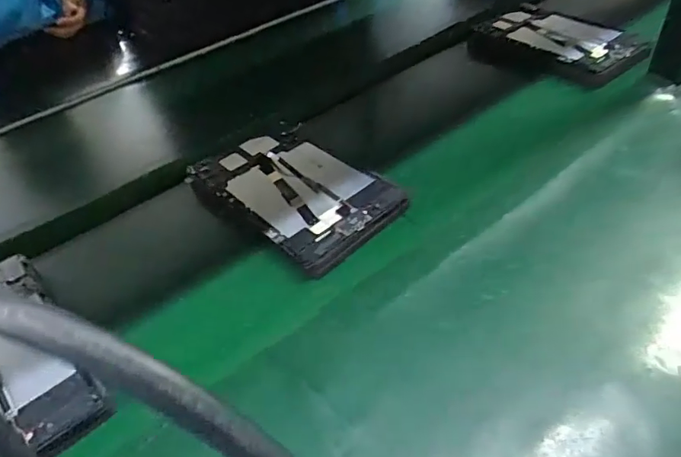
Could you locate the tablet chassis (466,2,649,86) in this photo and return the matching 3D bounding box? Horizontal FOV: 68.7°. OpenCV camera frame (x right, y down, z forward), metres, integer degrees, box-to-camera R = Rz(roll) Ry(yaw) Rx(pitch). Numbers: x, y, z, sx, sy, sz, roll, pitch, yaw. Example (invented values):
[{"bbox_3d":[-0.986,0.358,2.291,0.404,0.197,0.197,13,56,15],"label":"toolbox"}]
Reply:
[{"bbox_3d":[0.343,-0.298,0.783,0.152,0.017,0.244,-36,51,-20],"label":"tablet chassis"}]

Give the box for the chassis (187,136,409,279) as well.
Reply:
[{"bbox_3d":[-0.057,-0.044,0.593,0.232,0.025,0.146,31,57,32],"label":"chassis"}]

